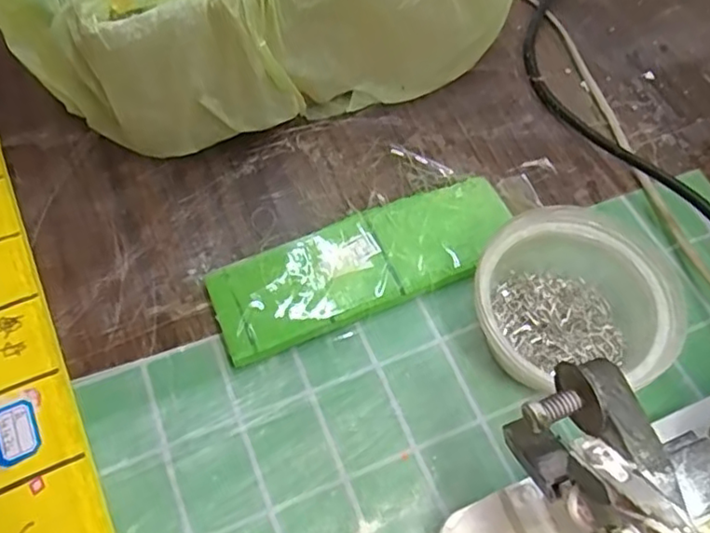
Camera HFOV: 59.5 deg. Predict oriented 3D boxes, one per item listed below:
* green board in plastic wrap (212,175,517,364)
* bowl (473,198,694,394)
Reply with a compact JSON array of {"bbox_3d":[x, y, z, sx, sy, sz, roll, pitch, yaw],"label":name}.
[{"bbox_3d":[0.007,-0.002,0.358,0.178,0.016,0.059,-20,64,-14],"label":"green board in plastic wrap"},{"bbox_3d":[0.113,0.021,0.330,0.101,0.054,0.091,8,61,0],"label":"bowl"}]

